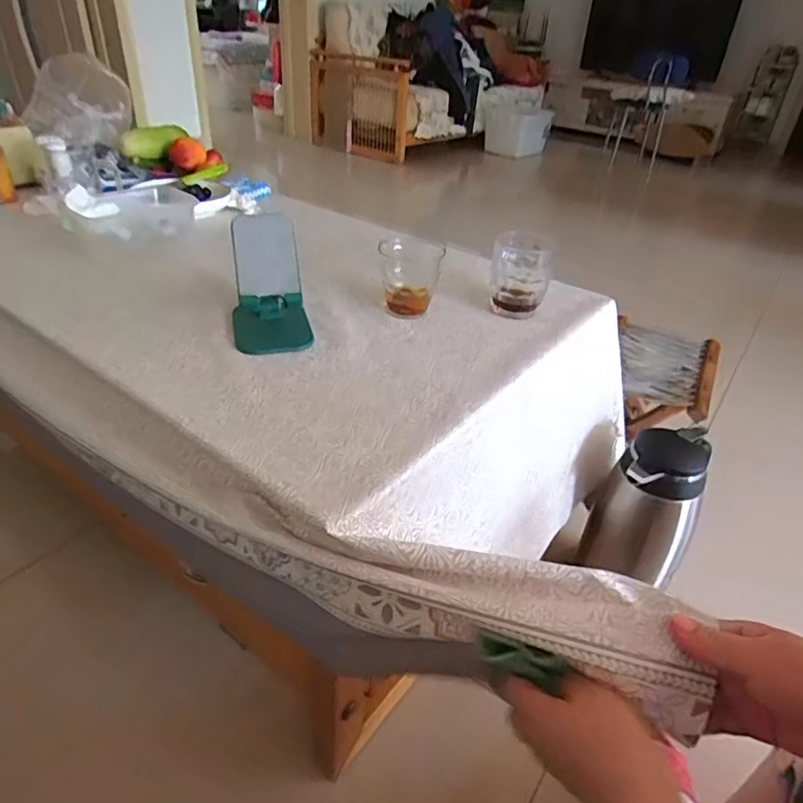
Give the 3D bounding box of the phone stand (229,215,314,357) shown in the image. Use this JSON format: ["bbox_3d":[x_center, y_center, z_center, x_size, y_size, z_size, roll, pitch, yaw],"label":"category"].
[{"bbox_3d":[-0.151,-0.136,0.633,0.081,0.129,0.090,-7,35,-17],"label":"phone stand"}]

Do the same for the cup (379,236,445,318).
[{"bbox_3d":[0.011,-0.163,0.731,0.072,0.085,0.079,3,34,-2],"label":"cup"}]

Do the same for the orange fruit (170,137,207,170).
[{"bbox_3d":[-0.441,-0.512,1.160,0.067,0.053,0.069,-7,35,-17],"label":"orange fruit"}]

